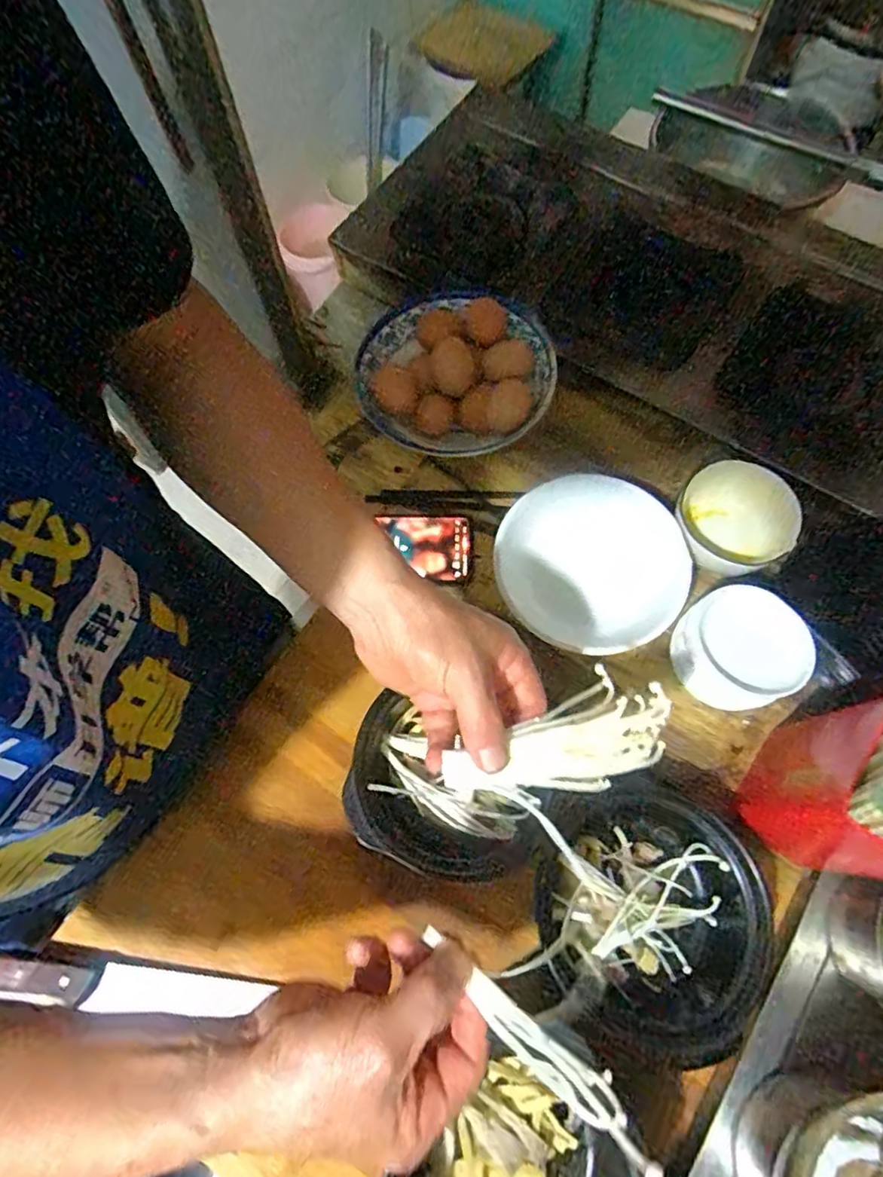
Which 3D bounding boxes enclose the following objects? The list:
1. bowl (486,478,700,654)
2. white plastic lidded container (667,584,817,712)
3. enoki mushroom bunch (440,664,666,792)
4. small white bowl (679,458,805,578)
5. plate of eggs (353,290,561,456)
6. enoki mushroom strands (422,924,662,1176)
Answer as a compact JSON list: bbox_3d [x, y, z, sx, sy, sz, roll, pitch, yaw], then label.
[{"bbox_3d":[0.137,-0.018,0.558,0.169,0.052,0.163,-1,69,2],"label":"bowl"},{"bbox_3d":[0.248,0.054,0.516,0.078,0.087,0.094,-35,72,-11],"label":"white plastic lidded container"},{"bbox_3d":[0.069,0.099,0.382,0.136,0.030,0.062,-20,69,0],"label":"enoki mushroom bunch"},{"bbox_3d":[0.269,-0.058,0.577,0.106,0.067,0.103,-1,69,2],"label":"small white bowl"},{"bbox_3d":[0.018,-0.226,0.636,0.200,0.058,0.162,15,70,8],"label":"plate of eggs"},{"bbox_3d":[0.044,0.225,0.303,0.141,0.015,0.021,30,72,32],"label":"enoki mushroom strands"}]

